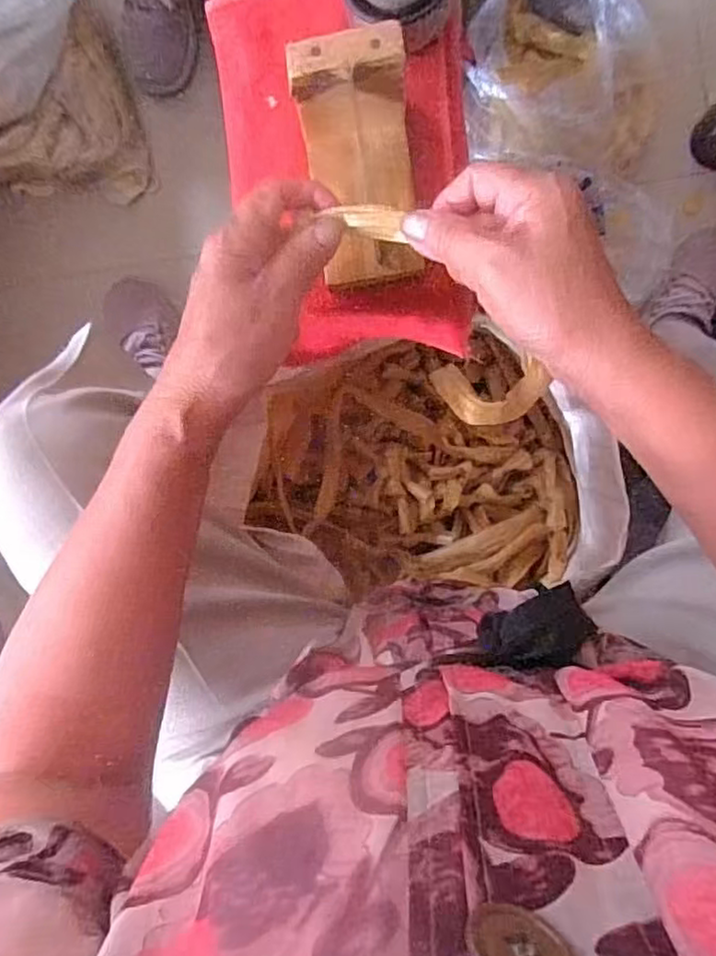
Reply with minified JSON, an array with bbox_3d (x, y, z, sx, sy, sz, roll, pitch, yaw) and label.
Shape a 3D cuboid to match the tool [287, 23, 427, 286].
[{"bbox_3d":[0.001,-0.169,0.354,0.058,0.073,0.102,-6,90,5],"label":"tool"}]

